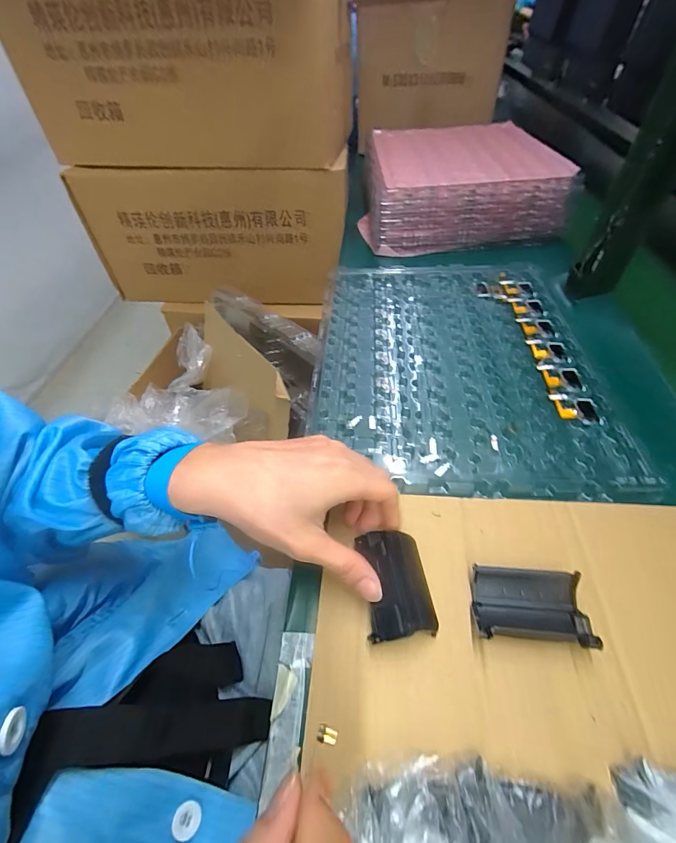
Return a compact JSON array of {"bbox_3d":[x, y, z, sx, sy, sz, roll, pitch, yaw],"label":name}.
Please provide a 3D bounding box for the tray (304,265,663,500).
[{"bbox_3d":[0.122,-0.077,0.432,0.289,0.015,0.360,1,50,4],"label":"tray"}]

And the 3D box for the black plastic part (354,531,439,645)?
[{"bbox_3d":[0.040,0.111,0.261,0.045,0.015,0.069,-6,50,-2],"label":"black plastic part"}]

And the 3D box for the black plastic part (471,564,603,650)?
[{"bbox_3d":[0.131,0.125,0.256,0.073,0.014,0.042,4,50,7],"label":"black plastic part"}]

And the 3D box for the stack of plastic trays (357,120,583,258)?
[{"bbox_3d":[0.204,-0.448,0.689,0.307,0.083,0.356,-2,50,1],"label":"stack of plastic trays"}]

